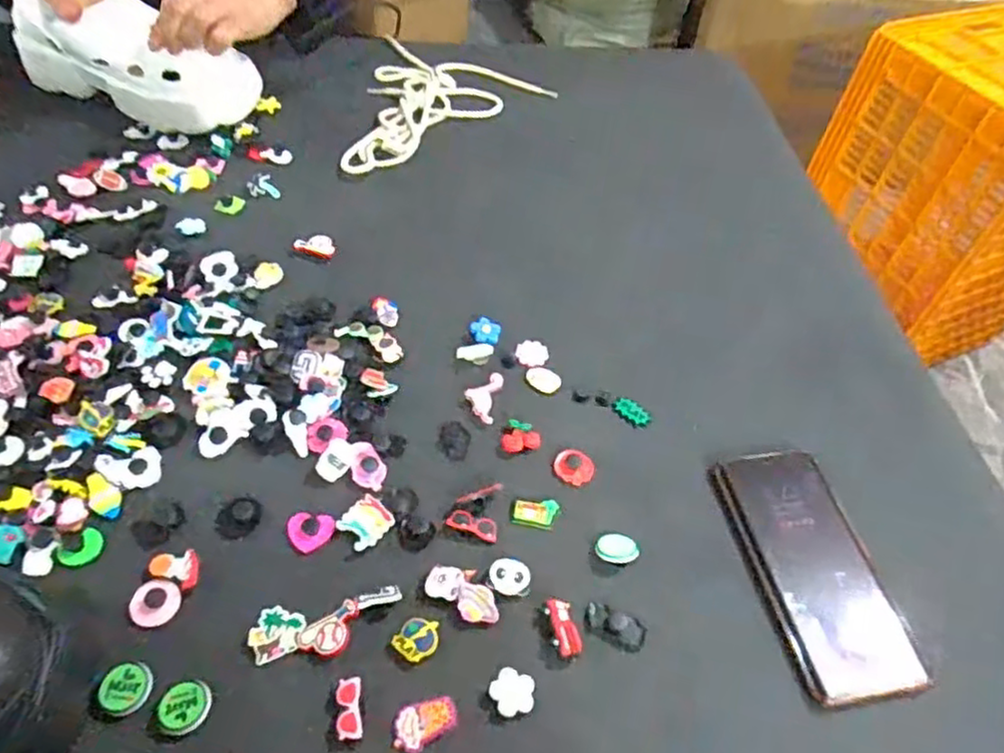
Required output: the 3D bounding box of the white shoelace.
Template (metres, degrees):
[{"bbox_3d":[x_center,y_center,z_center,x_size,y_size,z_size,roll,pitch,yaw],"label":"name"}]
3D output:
[{"bbox_3d":[-0.104,-0.319,0.788,0.274,0.016,0.191,-33,59,-30],"label":"white shoelace"}]

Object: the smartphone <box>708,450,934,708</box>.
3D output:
[{"bbox_3d":[0.193,0.117,0.437,0.079,0.007,0.161,-4,49,-10],"label":"smartphone"}]

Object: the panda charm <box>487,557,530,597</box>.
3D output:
[{"bbox_3d":[0.005,0.119,0.418,0.024,0.004,0.022,14,48,7],"label":"panda charm"}]

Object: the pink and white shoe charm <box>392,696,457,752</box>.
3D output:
[{"bbox_3d":[-0.040,0.180,0.363,0.033,0.004,0.021,-16,62,-2],"label":"pink and white shoe charm"}]

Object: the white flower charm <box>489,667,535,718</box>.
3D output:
[{"bbox_3d":[0.006,0.169,0.376,0.023,0.004,0.024,3,48,-3],"label":"white flower charm"}]

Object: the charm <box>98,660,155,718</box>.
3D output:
[{"bbox_3d":[-0.196,0.162,0.366,0.023,0.006,0.026,12,48,5],"label":"charm"}]

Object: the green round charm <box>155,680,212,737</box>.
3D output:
[{"bbox_3d":[-0.164,0.171,0.362,0.023,0.007,0.027,29,52,19],"label":"green round charm"}]

